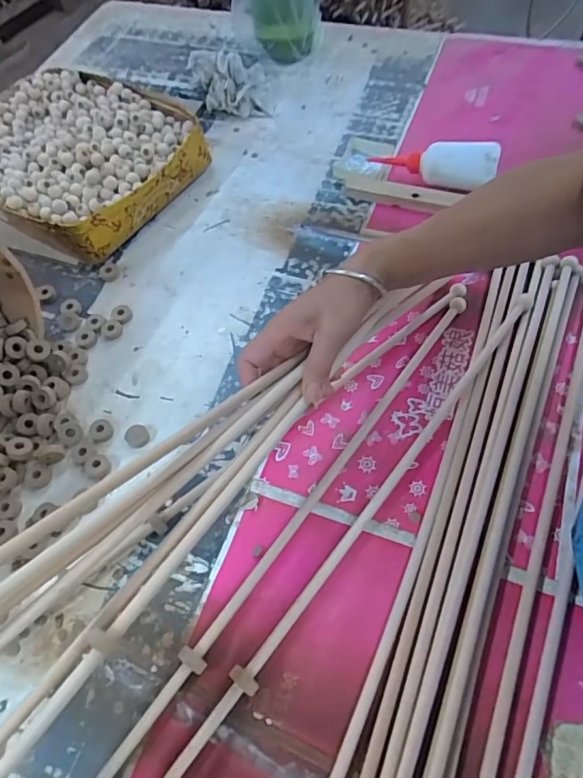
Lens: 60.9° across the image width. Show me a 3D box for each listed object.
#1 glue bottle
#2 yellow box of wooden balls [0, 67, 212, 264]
[{"bbox_3d":[0.200,-0.321,0.707,0.182,0.052,0.054,18,62,29],"label":"glue bottle"},{"bbox_3d":[-0.335,-0.359,0.770,0.364,0.080,0.299,32,67,21],"label":"yellow box of wooden balls"}]

